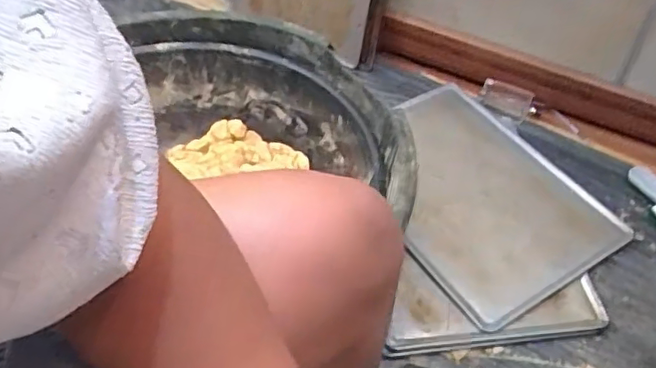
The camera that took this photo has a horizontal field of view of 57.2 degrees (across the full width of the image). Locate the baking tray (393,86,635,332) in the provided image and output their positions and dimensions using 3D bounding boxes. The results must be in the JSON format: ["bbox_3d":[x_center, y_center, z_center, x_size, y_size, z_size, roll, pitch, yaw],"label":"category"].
[{"bbox_3d":[0.244,0.011,1.029,0.315,0.039,0.437,-26,55,-26],"label":"baking tray"}]

